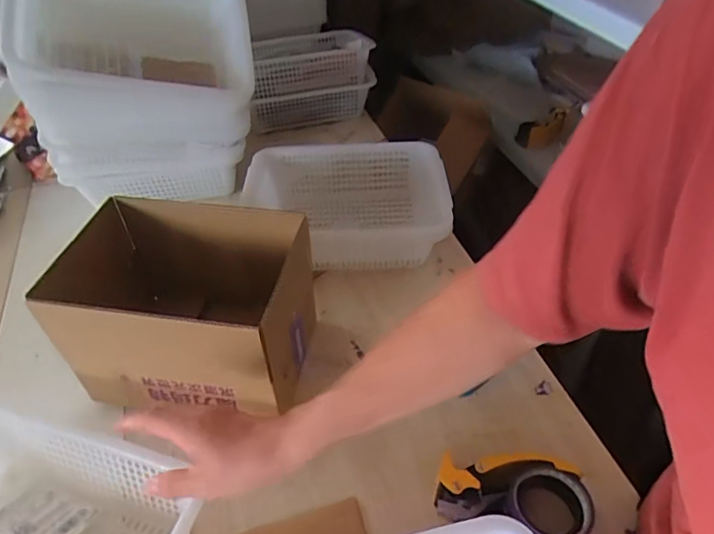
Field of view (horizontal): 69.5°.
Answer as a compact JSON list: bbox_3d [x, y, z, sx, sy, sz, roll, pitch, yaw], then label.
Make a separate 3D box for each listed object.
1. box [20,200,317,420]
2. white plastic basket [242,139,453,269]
[{"bbox_3d":[-0.214,0.058,0.705,0.289,0.223,0.226,4,45,7],"label":"box"},{"bbox_3d":[-0.019,-0.109,0.940,0.348,0.111,0.266,-7,44,-5],"label":"white plastic basket"}]

